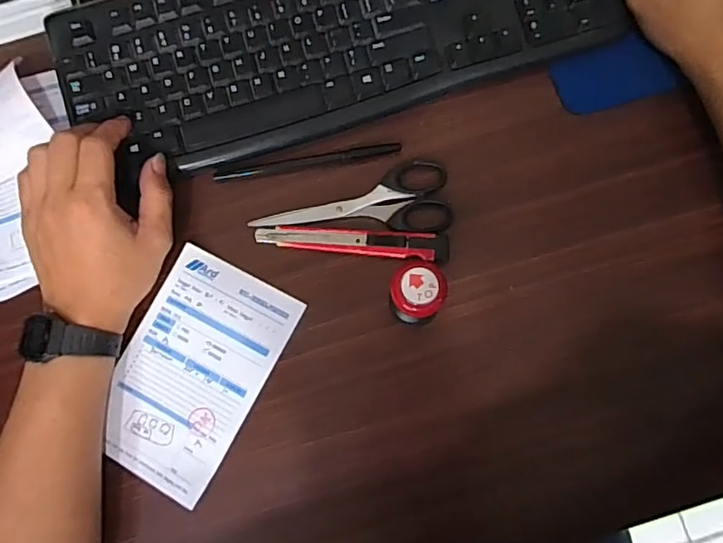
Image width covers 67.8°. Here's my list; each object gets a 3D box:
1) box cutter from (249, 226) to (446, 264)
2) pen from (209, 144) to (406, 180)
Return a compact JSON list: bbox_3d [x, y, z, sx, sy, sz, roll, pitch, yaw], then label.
[{"bbox_3d":[-0.007,-0.024,0.405,0.144,0.010,0.021,7,80,3],"label":"box cutter"},{"bbox_3d":[-0.042,-0.087,0.424,0.145,0.009,0.009,-10,79,0],"label":"pen"}]

